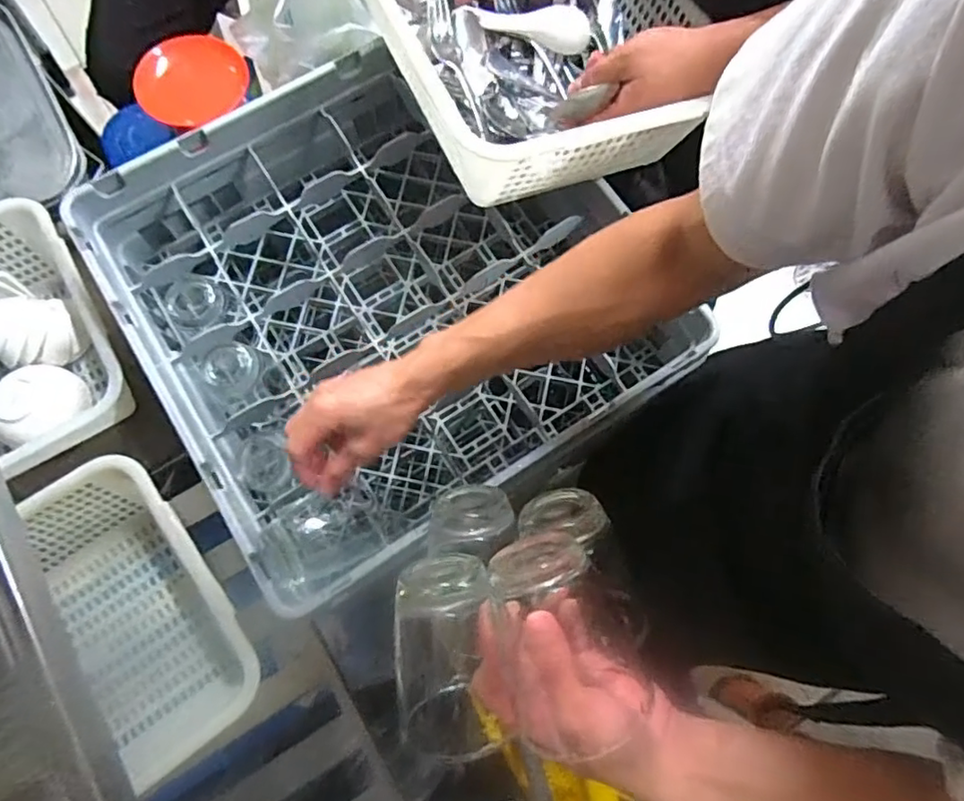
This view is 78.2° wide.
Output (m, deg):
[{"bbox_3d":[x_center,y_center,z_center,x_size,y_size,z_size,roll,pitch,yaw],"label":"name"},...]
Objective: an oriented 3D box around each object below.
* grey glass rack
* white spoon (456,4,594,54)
[{"bbox_3d":[-0.092,-0.111,0.650,0.491,0.142,0.482,-30,78,-9],"label":"grey glass rack"},{"bbox_3d":[0.043,-0.381,0.597,0.133,0.026,0.032,15,75,2],"label":"white spoon"}]

